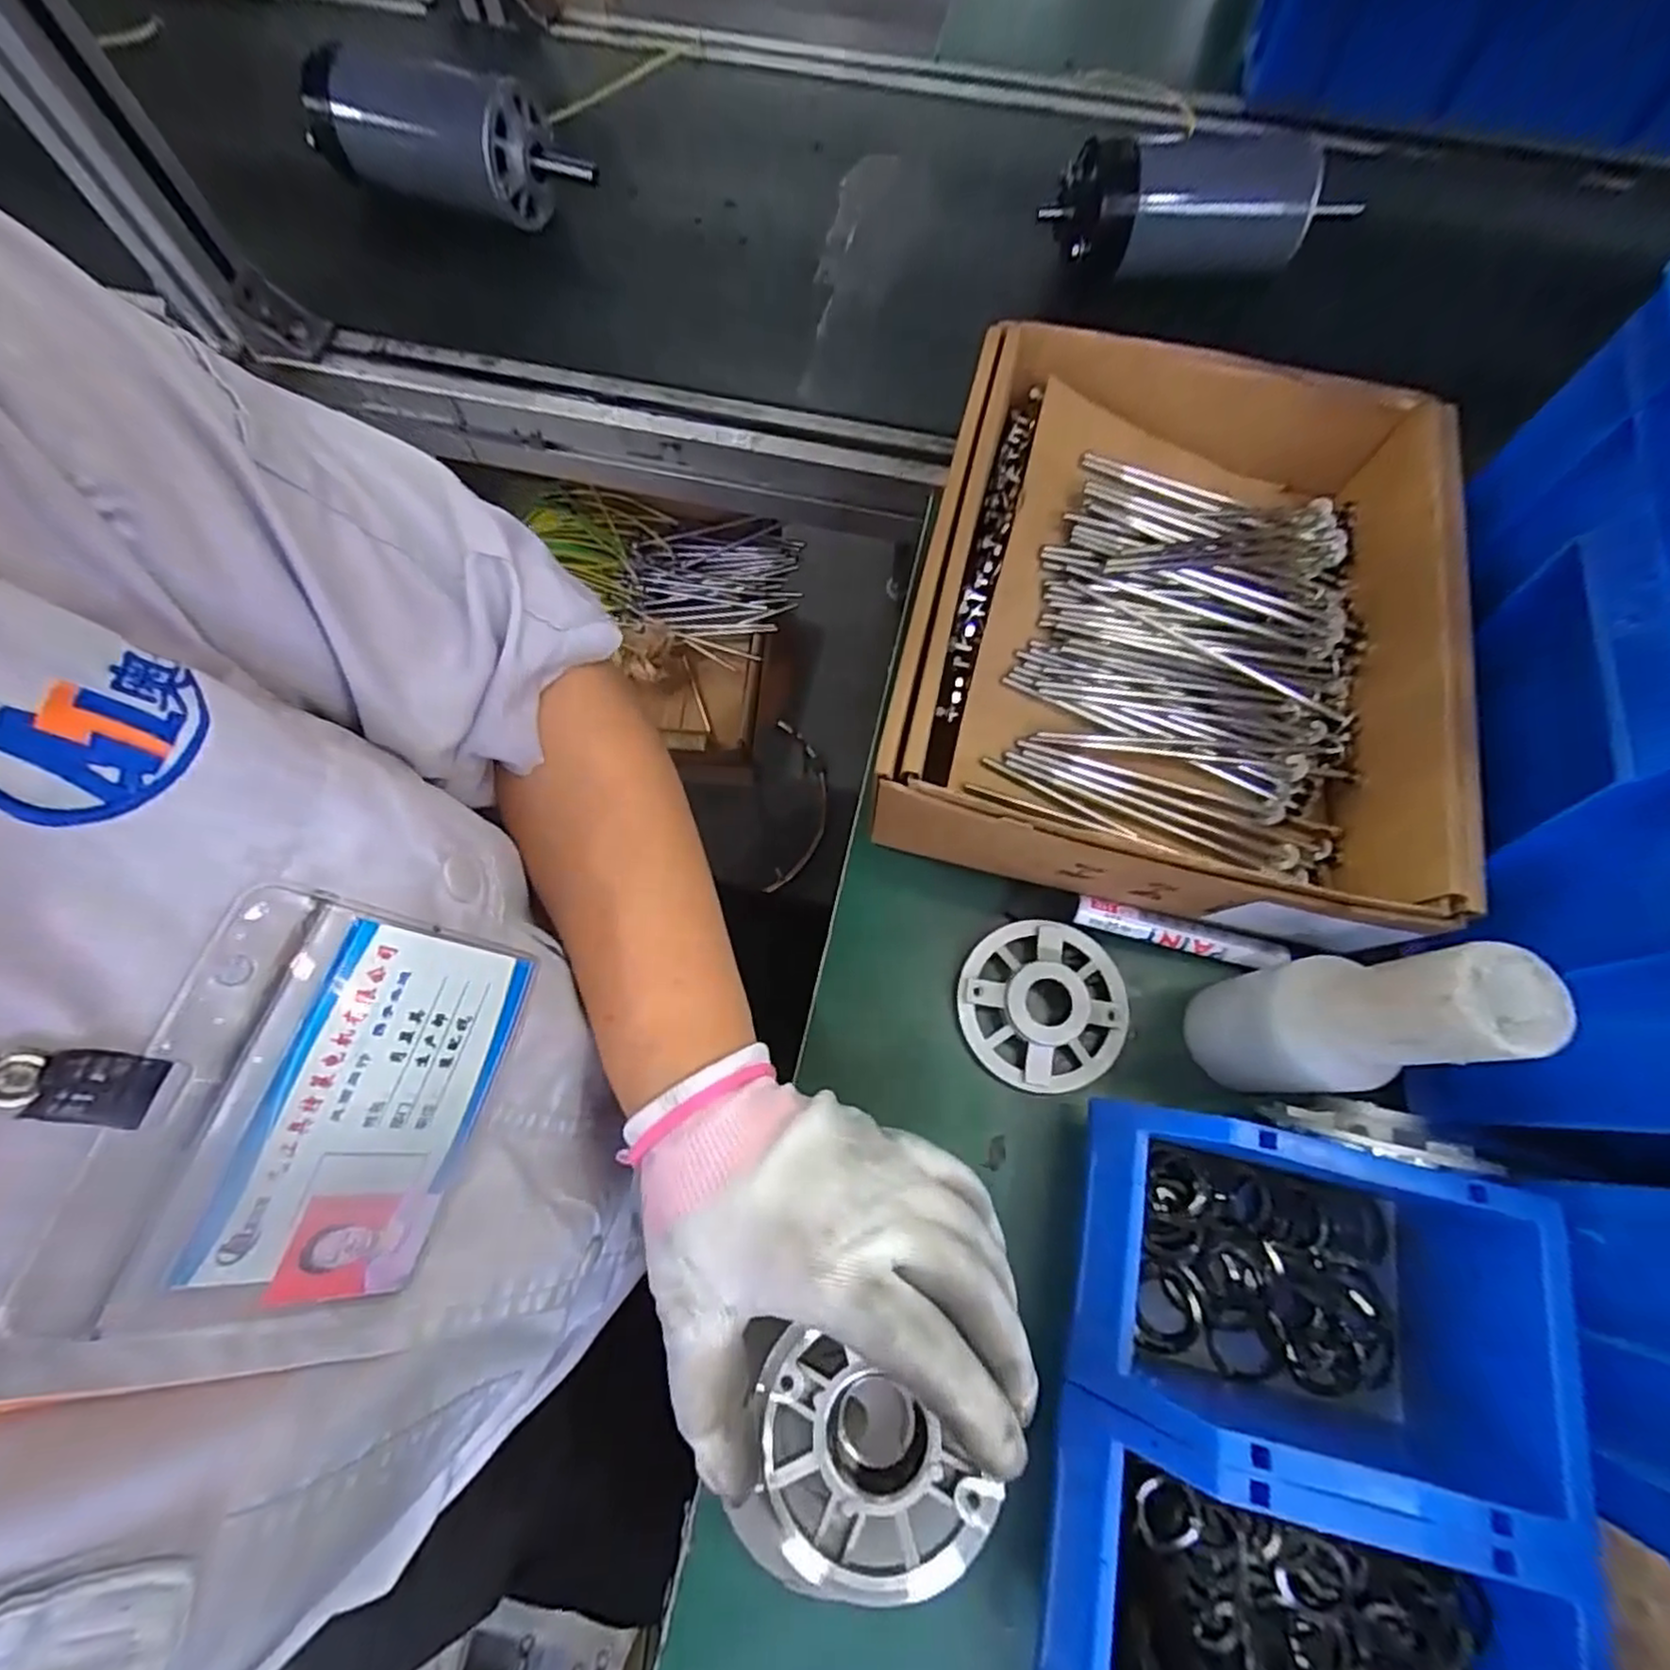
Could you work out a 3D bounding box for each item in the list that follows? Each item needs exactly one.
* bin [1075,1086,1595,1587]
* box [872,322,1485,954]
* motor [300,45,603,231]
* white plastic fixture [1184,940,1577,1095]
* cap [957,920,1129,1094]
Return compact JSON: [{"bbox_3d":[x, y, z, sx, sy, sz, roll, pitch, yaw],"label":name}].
[{"bbox_3d":[0.179,0.176,0.275,0.159,0.072,0.107,13,71,4],"label":"bin"},{"bbox_3d":[0.179,-0.115,0.371,0.264,0.076,0.309,14,71,4],"label":"box"},{"bbox_3d":[-0.276,-0.502,0.513,0.199,0.067,0.068,24,72,7],"label":"motor"},{"bbox_3d":[0.189,0.073,0.273,0.044,0.145,0.050,-5,70,-3],"label":"white plastic fixture"},{"bbox_3d":[0.100,0.080,0.337,0.078,0.019,0.078,0,70,-1],"label":"cap"}]

